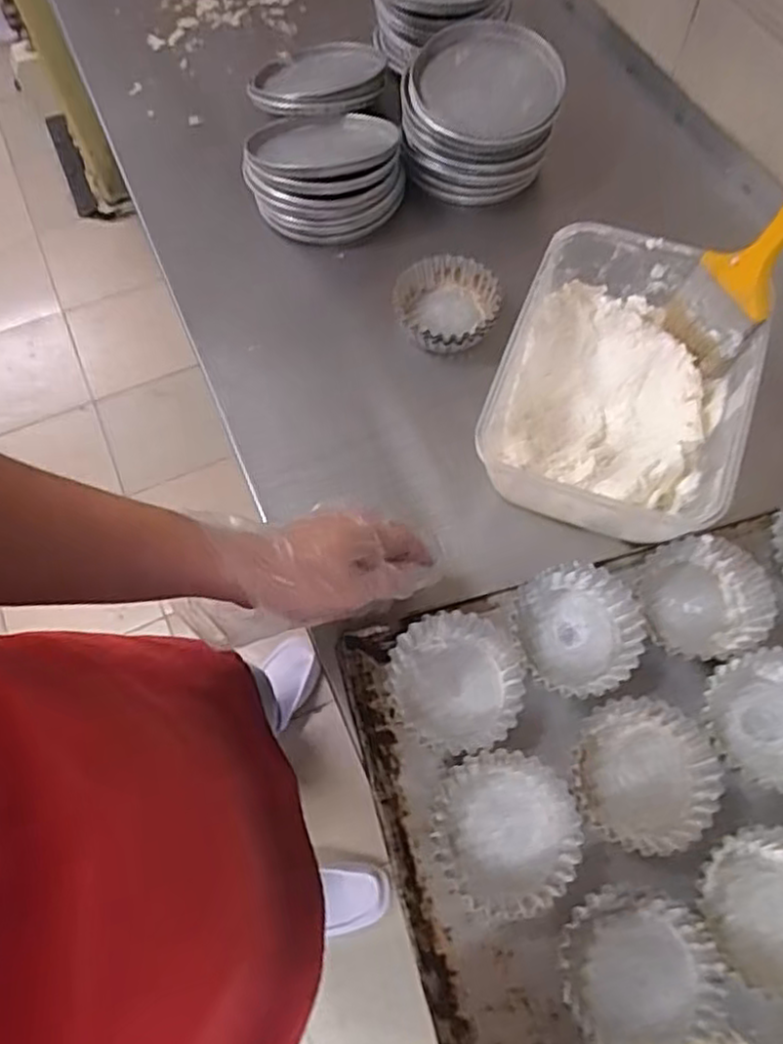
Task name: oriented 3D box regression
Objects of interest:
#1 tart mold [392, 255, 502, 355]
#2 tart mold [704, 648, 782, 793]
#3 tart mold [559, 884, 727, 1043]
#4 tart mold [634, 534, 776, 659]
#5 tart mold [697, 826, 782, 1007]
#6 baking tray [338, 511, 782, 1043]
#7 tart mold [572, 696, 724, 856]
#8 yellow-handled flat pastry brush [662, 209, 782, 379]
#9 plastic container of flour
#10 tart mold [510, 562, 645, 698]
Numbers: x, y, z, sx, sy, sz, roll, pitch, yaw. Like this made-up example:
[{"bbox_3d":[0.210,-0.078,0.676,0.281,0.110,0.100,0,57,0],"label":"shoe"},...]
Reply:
[{"bbox_3d":[0.053,-0.205,0.684,0.096,0.031,0.102,0,64,0],"label":"tart mold"},{"bbox_3d":[0.273,0.141,0.508,0.095,0.027,0.093,-26,66,-12],"label":"tart mold"},{"bbox_3d":[0.150,0.275,0.442,0.093,0.023,0.087,-14,65,-6],"label":"tart mold"},{"bbox_3d":[0.237,0.059,0.550,0.097,0.028,0.089,-19,65,-9],"label":"tart mold"},{"bbox_3d":[0.248,0.247,0.453,0.088,0.025,0.096,-15,65,-7],"label":"tart mold"},{"bbox_3d":[0.216,0.174,0.494,0.440,0.033,0.327,-15,65,-7],"label":"baking tray"},{"bbox_3d":[0.176,0.174,0.495,0.093,0.024,0.098,0,64,0],"label":"tart mold"},{"bbox_3d":[0.280,-0.205,0.556,0.022,0.191,0.073,-22,65,-25],"label":"yellow-handled flat pastry brush"},{"bbox_3d":[0.193,-0.115,0.601,0.185,0.078,0.253,19,65,10],"label":"plastic container of flour"},{"bbox_3d":[0.138,0.082,0.536,0.096,0.024,0.095,-15,65,-7],"label":"tart mold"}]

